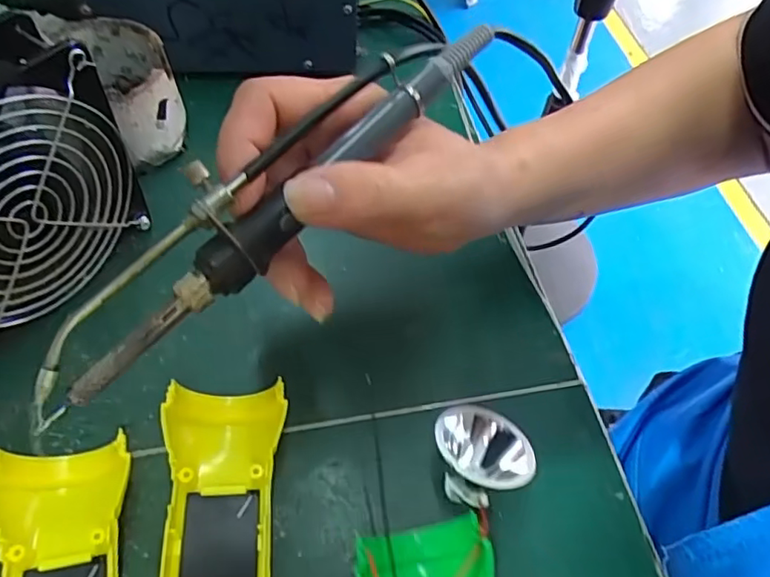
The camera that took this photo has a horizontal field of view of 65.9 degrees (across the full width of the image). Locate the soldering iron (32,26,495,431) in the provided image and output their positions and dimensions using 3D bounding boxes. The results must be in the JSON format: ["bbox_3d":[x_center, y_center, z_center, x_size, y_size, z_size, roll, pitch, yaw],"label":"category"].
[{"bbox_3d":[-0.035,-0.037,0.202,0.024,0.026,0.202,39,72,20],"label":"soldering iron"}]

